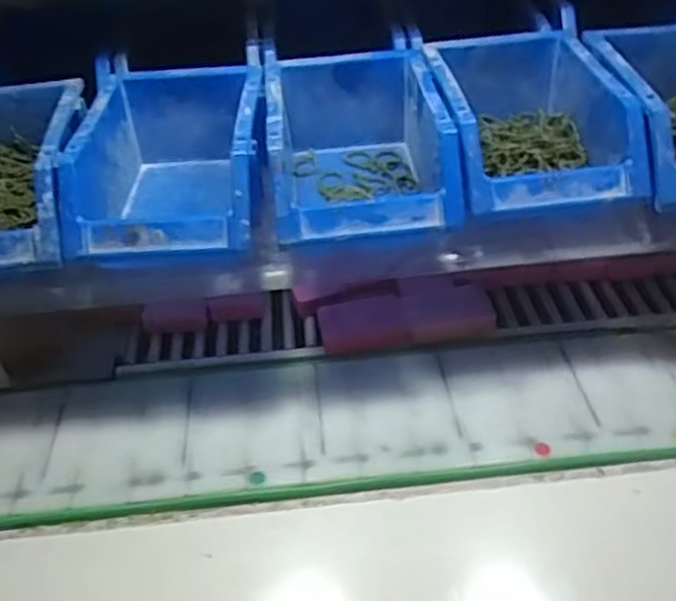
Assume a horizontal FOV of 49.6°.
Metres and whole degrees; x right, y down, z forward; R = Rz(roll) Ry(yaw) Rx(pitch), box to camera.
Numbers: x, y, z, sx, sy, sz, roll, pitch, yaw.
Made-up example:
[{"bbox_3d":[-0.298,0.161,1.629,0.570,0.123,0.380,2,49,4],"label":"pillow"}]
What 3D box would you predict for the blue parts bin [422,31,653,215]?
[{"bbox_3d":[0.138,-0.134,0.548,0.125,0.064,0.181,-7,39,-3],"label":"blue parts bin"}]

